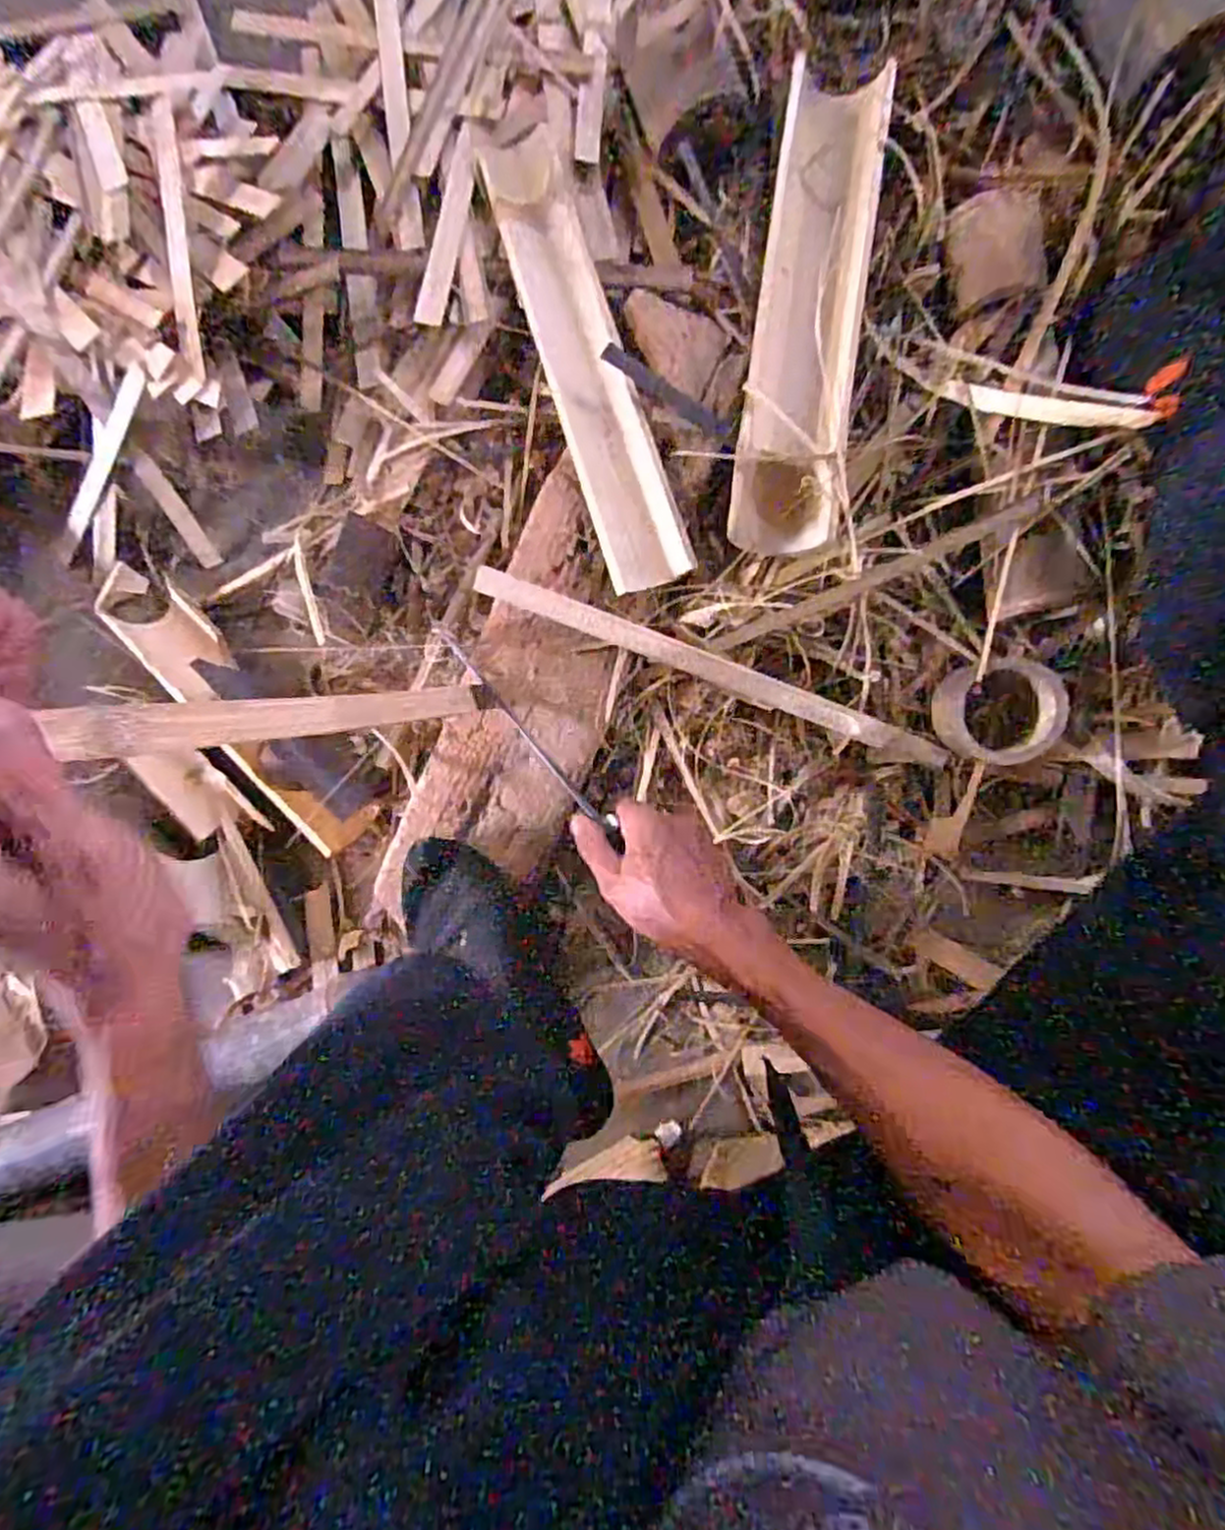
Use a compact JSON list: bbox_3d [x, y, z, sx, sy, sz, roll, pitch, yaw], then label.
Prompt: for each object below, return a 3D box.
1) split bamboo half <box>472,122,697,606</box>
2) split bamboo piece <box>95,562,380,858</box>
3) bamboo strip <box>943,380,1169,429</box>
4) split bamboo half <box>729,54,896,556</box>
[{"bbox_3d":[-0.024,-0.322,0.577,0.067,0.026,0.385,-17,88,5],"label":"split bamboo half"},{"bbox_3d":[-0.330,-0.053,0.645,0.059,0.049,0.308,-44,86,3],"label":"split bamboo piece"},{"bbox_3d":[0.294,-0.246,0.511,0.146,0.013,0.018,37,93,41],"label":"bamboo strip"},{"bbox_3d":[0.147,-0.343,0.549,0.078,0.036,0.378,8,90,5],"label":"split bamboo half"}]

